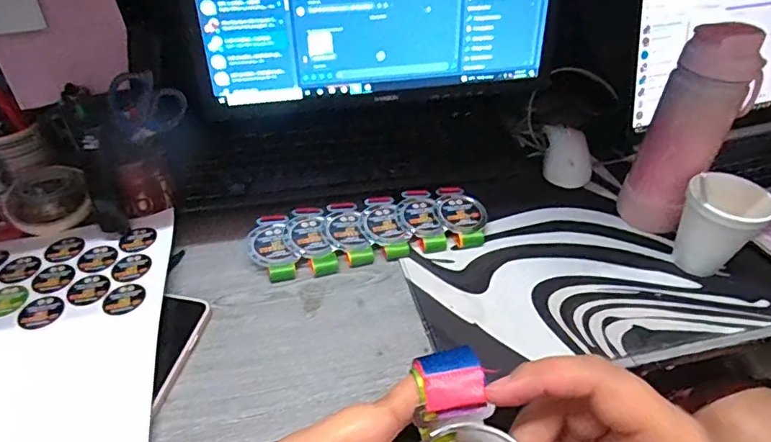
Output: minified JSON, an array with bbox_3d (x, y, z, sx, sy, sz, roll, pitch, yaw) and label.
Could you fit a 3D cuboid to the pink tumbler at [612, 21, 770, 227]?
[{"bbox_3d":[0.322,-0.093,0.557,0.075,0.222,0.060,23,45,24],"label":"pink tumbler"}]

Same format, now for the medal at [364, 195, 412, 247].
[{"bbox_3d":[-0.004,-0.002,0.589,0.045,0.005,0.072,-13,42,-16],"label":"medal"}]

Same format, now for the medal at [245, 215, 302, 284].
[{"bbox_3d":[-0.122,0.028,0.561,0.048,0.016,0.084,-13,42,-16],"label":"medal"}]

